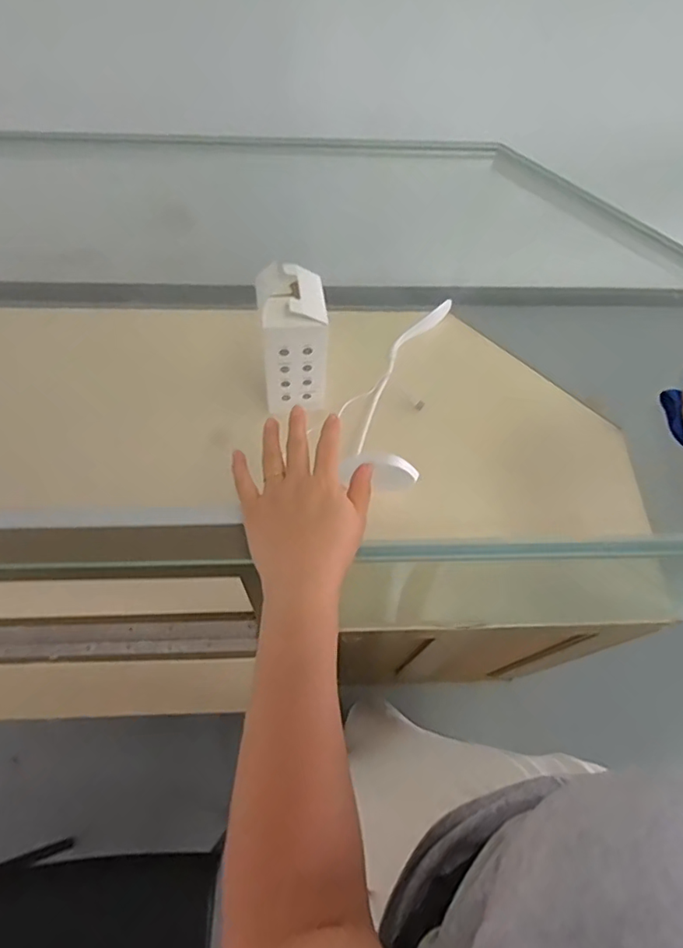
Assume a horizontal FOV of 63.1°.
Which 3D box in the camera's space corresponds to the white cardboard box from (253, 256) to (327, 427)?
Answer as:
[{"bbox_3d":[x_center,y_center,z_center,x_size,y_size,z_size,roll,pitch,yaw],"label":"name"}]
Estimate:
[{"bbox_3d":[-0.069,-0.183,0.781,0.092,0.219,0.093,-5,64,-4],"label":"white cardboard box"}]

